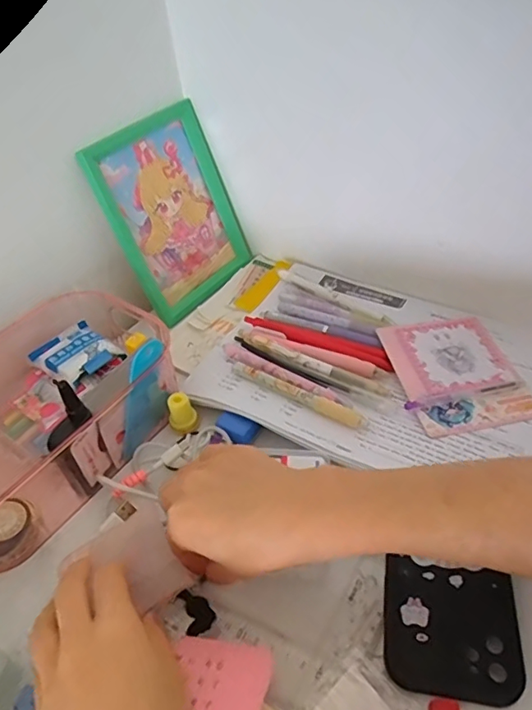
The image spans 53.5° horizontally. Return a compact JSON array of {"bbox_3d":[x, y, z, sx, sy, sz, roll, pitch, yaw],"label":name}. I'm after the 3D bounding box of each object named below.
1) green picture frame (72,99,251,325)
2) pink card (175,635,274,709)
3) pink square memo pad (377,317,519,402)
[{"bbox_3d":[-0.088,-0.143,0.535,0.011,0.181,0.146,12,45,43],"label":"green picture frame"},{"bbox_3d":[-0.026,0.176,0.285,0.053,0.006,0.048,5,26,13],"label":"pink card"},{"bbox_3d":[0.155,0.000,0.449,0.095,0.006,0.081,-9,49,-8],"label":"pink square memo pad"}]

